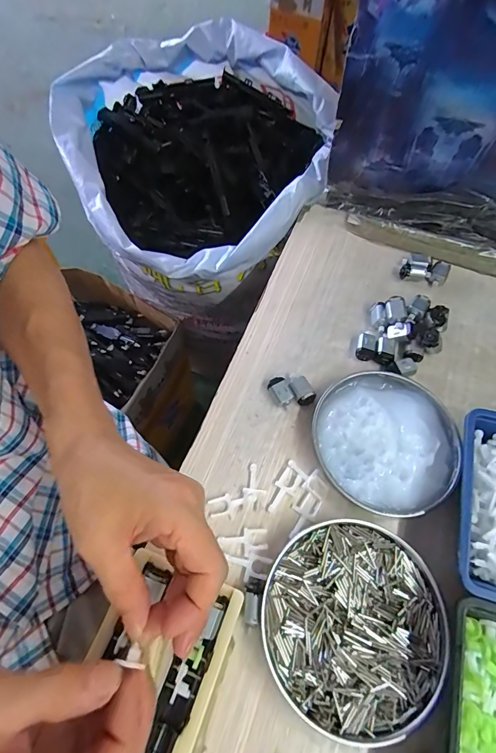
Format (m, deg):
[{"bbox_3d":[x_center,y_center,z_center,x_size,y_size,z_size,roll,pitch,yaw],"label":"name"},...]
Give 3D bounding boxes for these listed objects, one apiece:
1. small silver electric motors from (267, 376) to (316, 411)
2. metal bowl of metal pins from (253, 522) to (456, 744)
[{"bbox_3d":[0.042,0.015,0.379,0.041,0.017,0.029,-11,64,-8],"label":"small silver electric motors"},{"bbox_3d":[0.077,0.179,0.284,0.129,0.034,0.130,1,63,-2],"label":"metal bowl of metal pins"}]

